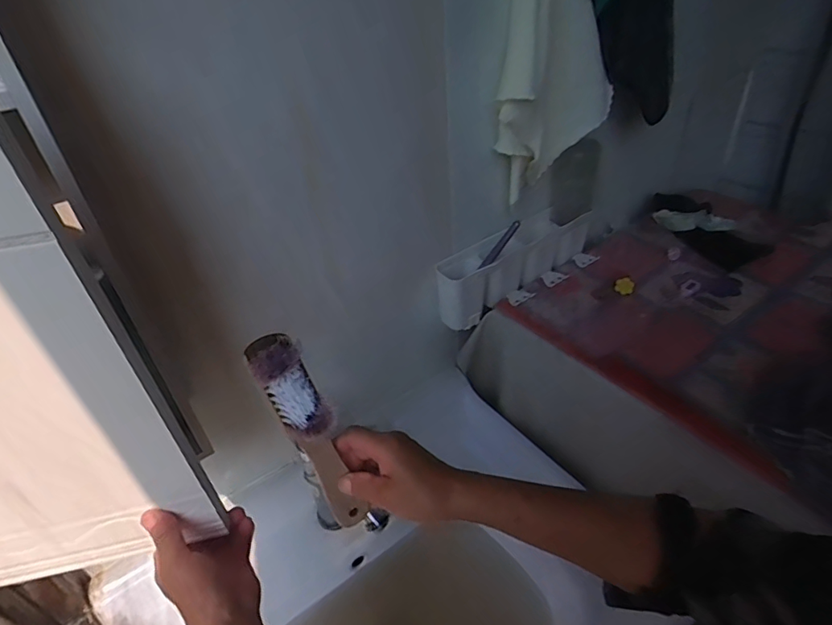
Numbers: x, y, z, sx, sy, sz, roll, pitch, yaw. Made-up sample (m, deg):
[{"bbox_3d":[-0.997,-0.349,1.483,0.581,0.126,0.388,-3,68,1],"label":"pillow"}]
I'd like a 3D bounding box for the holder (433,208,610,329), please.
[{"bbox_3d":[0.174,-0.084,0.767,0.319,0.084,0.070,-25,42,-24],"label":"holder"}]

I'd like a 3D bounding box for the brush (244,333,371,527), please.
[{"bbox_3d":[-0.083,0.108,0.411,0.035,0.197,0.035,12,38,44],"label":"brush"}]

